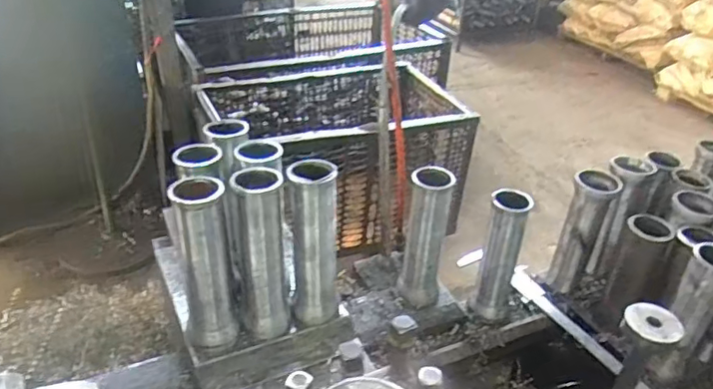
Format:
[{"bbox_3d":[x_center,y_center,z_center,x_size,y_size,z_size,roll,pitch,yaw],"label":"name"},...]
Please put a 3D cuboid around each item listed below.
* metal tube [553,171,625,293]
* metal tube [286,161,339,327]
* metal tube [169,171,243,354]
[{"bbox_3d":[0.321,0.055,0.822,0.056,0.174,0.054,18,36,23],"label":"metal tube"},{"bbox_3d":[-0.047,0.056,0.645,0.052,0.188,0.051,-4,33,-11],"label":"metal tube"},{"bbox_3d":[-0.156,0.076,0.602,0.052,0.190,0.047,-15,36,-25],"label":"metal tube"}]

